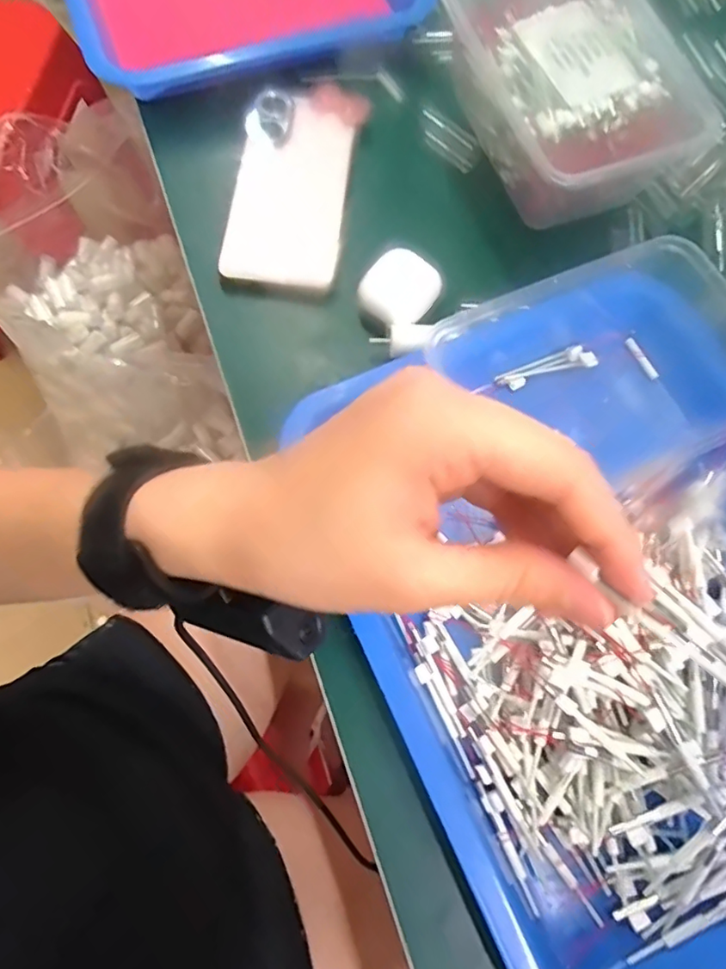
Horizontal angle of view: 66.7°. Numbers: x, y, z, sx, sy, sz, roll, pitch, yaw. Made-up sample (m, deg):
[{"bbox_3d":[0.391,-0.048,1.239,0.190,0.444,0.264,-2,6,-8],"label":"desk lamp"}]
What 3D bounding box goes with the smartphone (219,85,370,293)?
[{"bbox_3d":[-0.050,-0.217,0.400,0.079,0.016,0.172,13,75,-14],"label":"smartphone"}]

